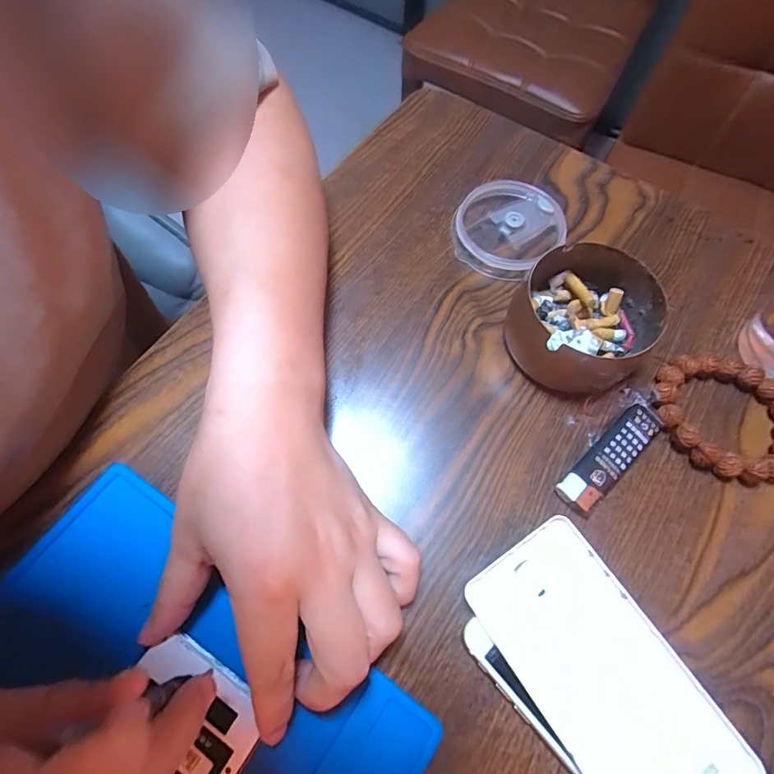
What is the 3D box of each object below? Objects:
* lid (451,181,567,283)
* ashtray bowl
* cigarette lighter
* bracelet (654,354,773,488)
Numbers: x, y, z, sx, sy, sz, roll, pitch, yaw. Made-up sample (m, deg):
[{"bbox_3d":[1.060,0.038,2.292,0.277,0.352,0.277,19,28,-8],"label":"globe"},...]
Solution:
[{"bbox_3d":[0.089,-0.119,0.345,0.073,0.017,0.078,1,66,-1],"label":"lid"},{"bbox_3d":[0.125,-0.041,0.296,0.087,0.047,0.080,1,66,-1],"label":"ashtray bowl"},{"bbox_3d":[0.135,0.043,0.279,0.079,0.013,0.023,-41,74,-17],"label":"cigarette lighter"},{"bbox_3d":[0.213,0.017,0.290,0.088,0.017,0.077,35,70,13],"label":"bracelet"}]

